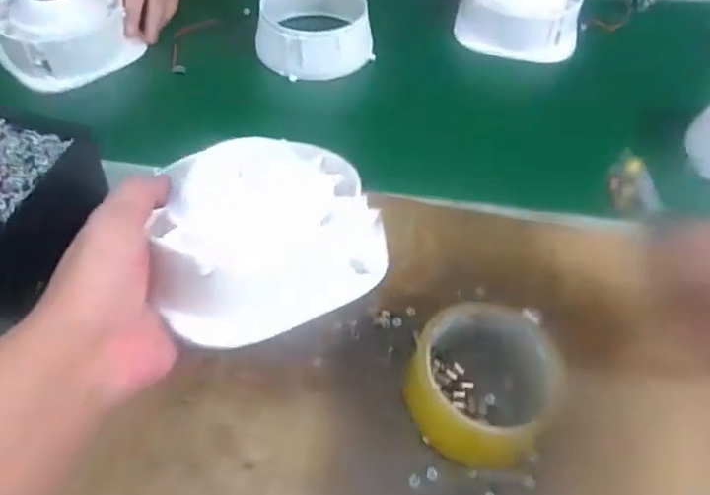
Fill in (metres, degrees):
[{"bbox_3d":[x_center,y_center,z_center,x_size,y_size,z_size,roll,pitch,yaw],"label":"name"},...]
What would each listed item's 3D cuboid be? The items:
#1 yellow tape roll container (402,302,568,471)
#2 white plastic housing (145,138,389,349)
[{"bbox_3d":[0.080,0.086,0.382,0.086,0.051,0.092,0,50,-1],"label":"yellow tape roll container"},{"bbox_3d":[-0.053,-0.014,0.346,0.125,0.042,0.118,-20,53,-16],"label":"white plastic housing"}]

